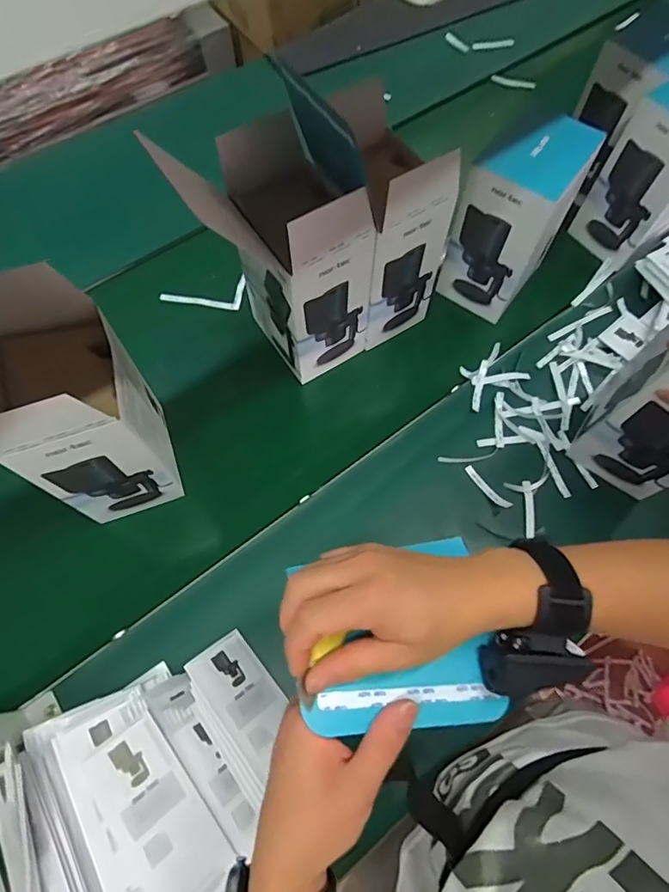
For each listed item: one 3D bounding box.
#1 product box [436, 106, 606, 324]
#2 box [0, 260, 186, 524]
[{"bbox_3d":[0.250,-0.320,0.710,0.118,0.225,0.139,34,75,12],"label":"product box"},{"bbox_3d":[-0.290,-0.051,0.518,0.146,0.320,0.175,-19,72,-6],"label":"box"}]

